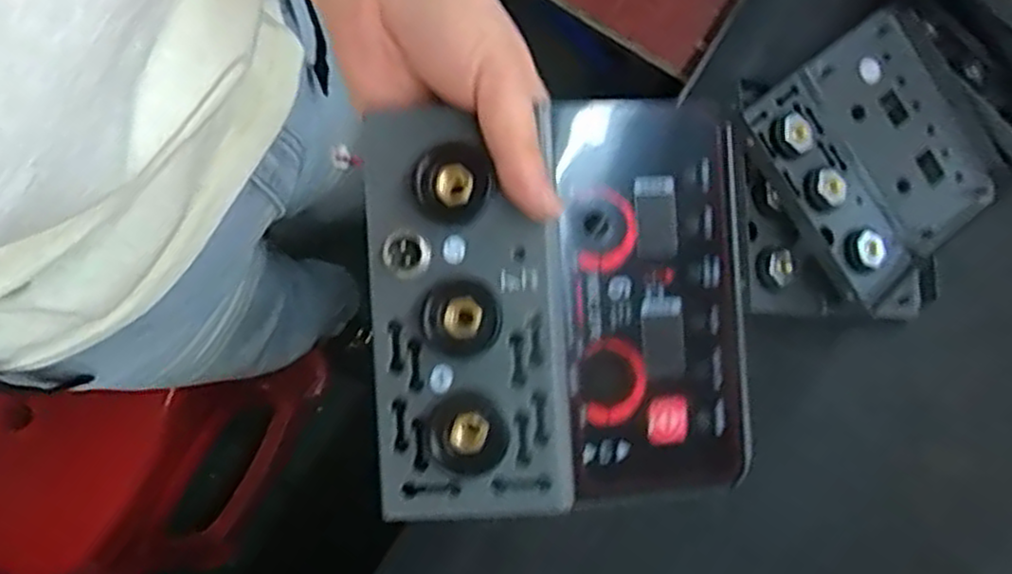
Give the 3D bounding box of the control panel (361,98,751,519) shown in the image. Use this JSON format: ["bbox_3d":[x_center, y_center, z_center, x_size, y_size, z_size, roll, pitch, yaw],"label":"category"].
[{"bbox_3d":[0.022,0.006,0.288,0.144,0.041,0.151,-4,79,-2],"label":"control panel"}]

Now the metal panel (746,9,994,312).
[{"bbox_3d":[0.245,-0.083,0.505,0.141,0.020,0.157,-35,97,-11],"label":"metal panel"}]

